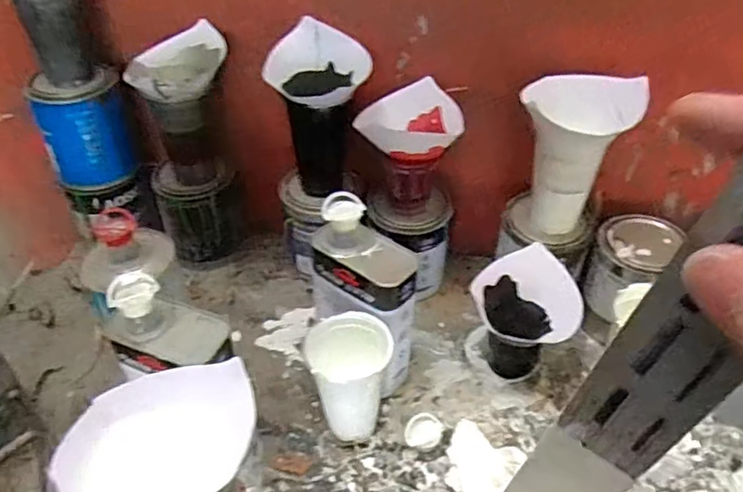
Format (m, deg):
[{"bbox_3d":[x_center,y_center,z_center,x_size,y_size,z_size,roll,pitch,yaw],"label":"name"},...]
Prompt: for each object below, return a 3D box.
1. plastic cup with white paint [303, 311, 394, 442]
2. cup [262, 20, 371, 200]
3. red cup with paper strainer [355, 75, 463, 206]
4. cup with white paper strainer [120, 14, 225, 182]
[{"bbox_3d":[-0.023,0.140,0.645,0.082,0.147,0.068,-15,46,-15],"label":"plastic cup with white paint"},{"bbox_3d":[-0.063,-0.160,0.743,0.105,0.181,0.089,-35,53,-30],"label":"cup"},{"bbox_3d":[0.045,-0.118,0.736,0.118,0.119,0.091,8,44,9],"label":"red cup with paper strainer"},{"bbox_3d":[-0.222,-0.153,0.754,0.110,0.184,0.099,-12,45,-12],"label":"cup with white paper strainer"}]

